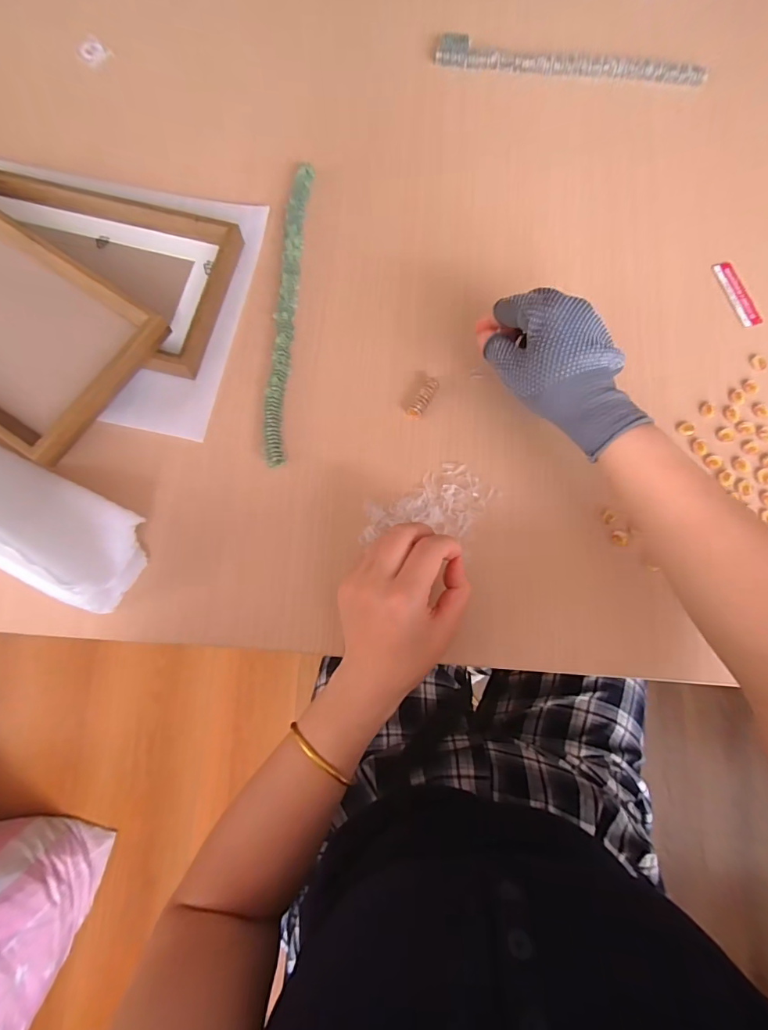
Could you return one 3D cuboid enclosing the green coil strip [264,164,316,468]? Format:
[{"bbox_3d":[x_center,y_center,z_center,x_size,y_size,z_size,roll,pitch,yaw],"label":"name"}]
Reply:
[{"bbox_3d":[-0.087,-0.187,0.411,0.019,0.019,0.296,3,78,-1],"label":"green coil strip"}]

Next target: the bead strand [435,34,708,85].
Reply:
[{"bbox_3d":[0.201,-0.488,0.489,0.287,0.013,0.028,5,78,0],"label":"bead strand"}]

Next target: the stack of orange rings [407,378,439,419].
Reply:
[{"bbox_3d":[0.037,-0.105,0.401,0.012,0.014,0.043,35,79,6],"label":"stack of orange rings"}]

